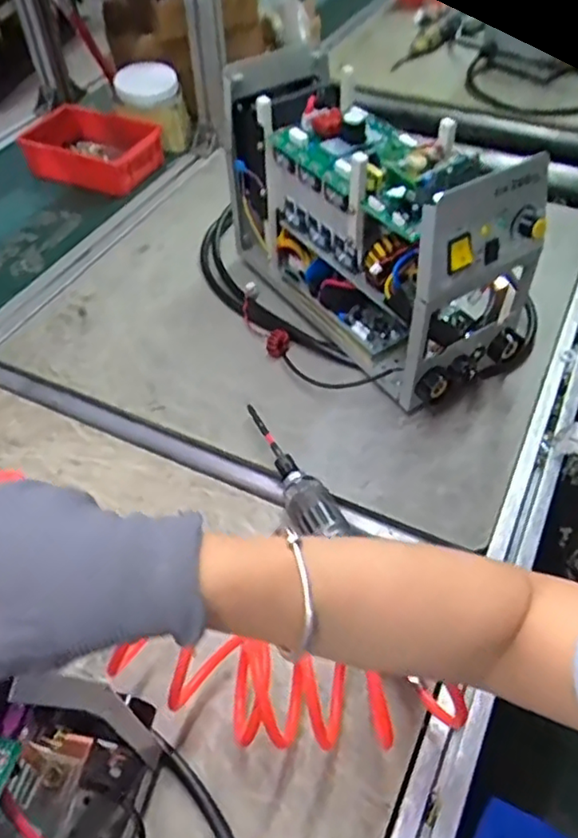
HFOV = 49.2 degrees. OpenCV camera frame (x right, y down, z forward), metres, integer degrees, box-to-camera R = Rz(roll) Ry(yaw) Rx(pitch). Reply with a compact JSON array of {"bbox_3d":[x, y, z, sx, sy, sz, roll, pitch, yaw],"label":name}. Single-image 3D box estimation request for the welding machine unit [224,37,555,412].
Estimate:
[{"bbox_3d":[0.077,-0.218,0.705,0.174,0.227,0.397,-29,55,-21],"label":"welding machine unit"}]

